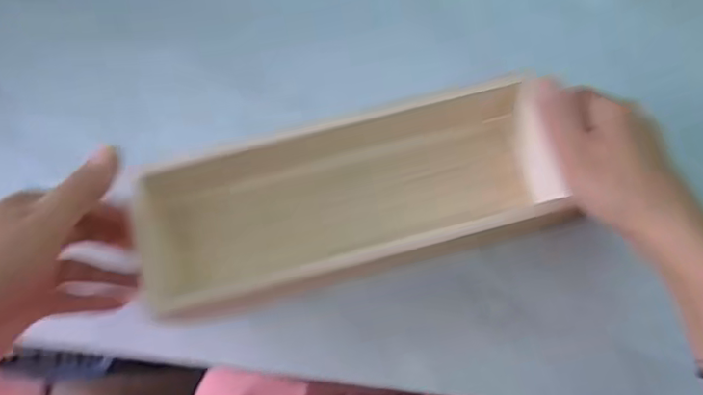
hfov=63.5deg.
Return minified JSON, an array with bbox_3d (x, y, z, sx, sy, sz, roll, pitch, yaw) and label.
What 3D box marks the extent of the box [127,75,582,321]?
[{"bbox_3d":[-0.009,0.002,0.394,0.281,0.048,0.104,-15,75,2],"label":"box"}]

